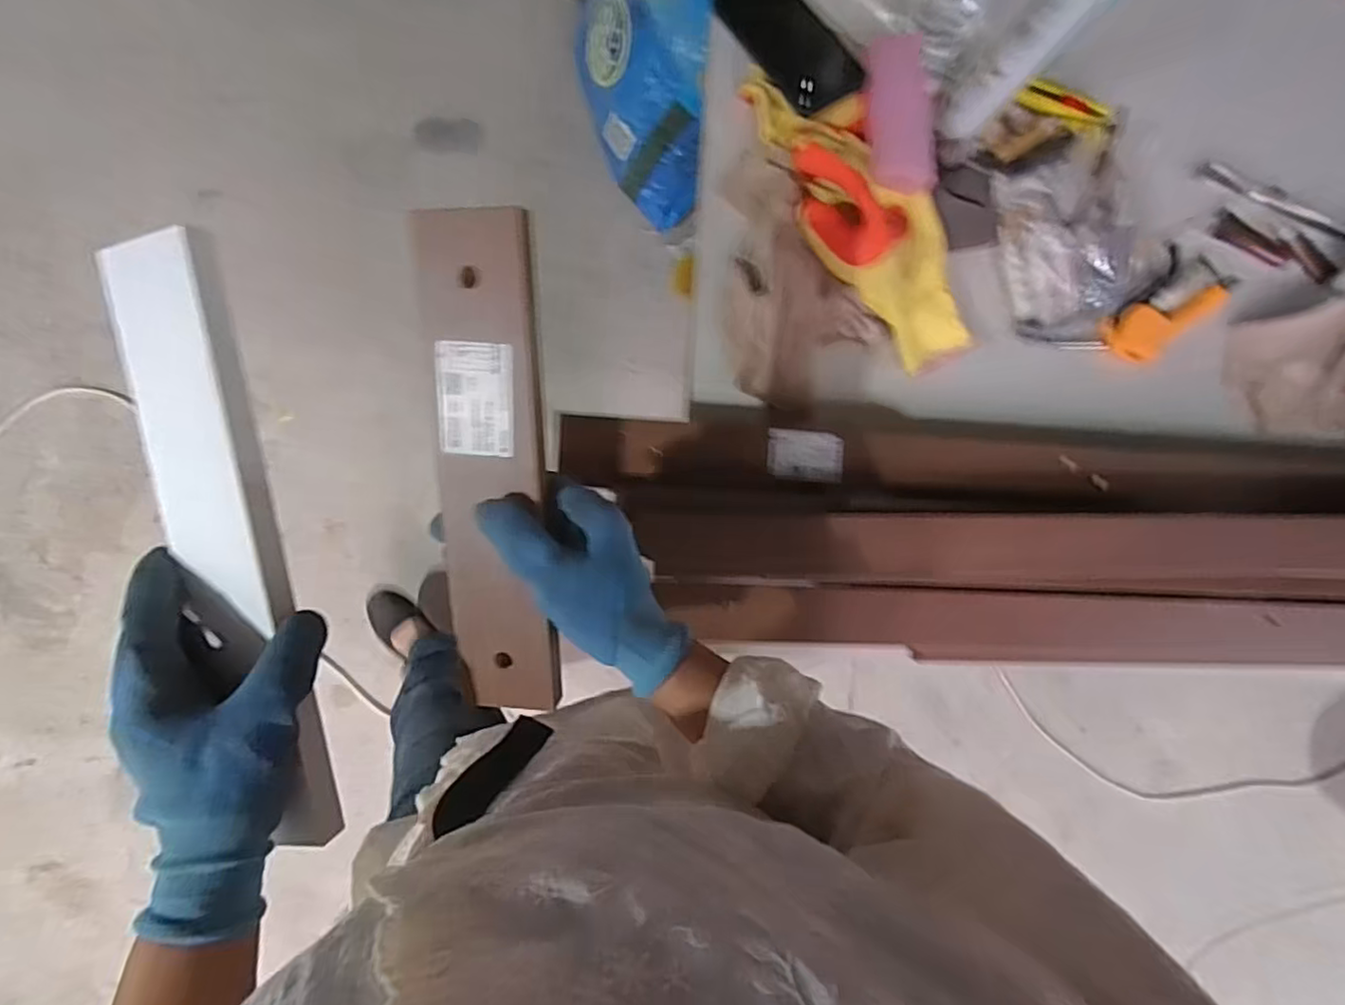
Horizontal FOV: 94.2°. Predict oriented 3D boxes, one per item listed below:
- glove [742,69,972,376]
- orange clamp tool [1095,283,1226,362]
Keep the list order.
[{"bbox_3d":[0.180,-0.274,0.580,0.122,0.072,0.310,-35,90,-4],"label":"glove"},{"bbox_3d":[0.509,-0.188,0.645,0.130,0.020,0.057,-26,89,-4],"label":"orange clamp tool"}]

